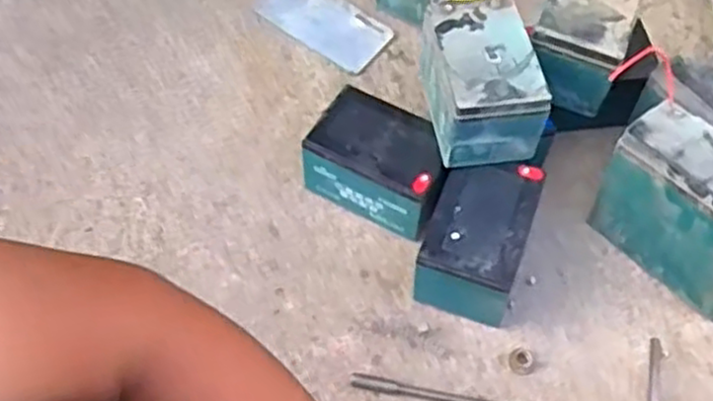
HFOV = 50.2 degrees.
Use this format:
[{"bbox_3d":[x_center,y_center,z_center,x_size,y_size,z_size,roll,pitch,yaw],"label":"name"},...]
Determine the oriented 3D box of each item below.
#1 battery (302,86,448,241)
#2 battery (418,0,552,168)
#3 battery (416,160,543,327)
[{"bbox_3d":[0.030,-0.041,0.860,0.157,0.101,0.099,25,56,16],"label":"battery"},{"bbox_3d":[0.127,-0.124,0.803,0.104,0.102,0.149,-8,54,-8],"label":"battery"},{"bbox_3d":[0.127,0.041,0.818,0.105,0.106,0.149,16,54,10],"label":"battery"}]

